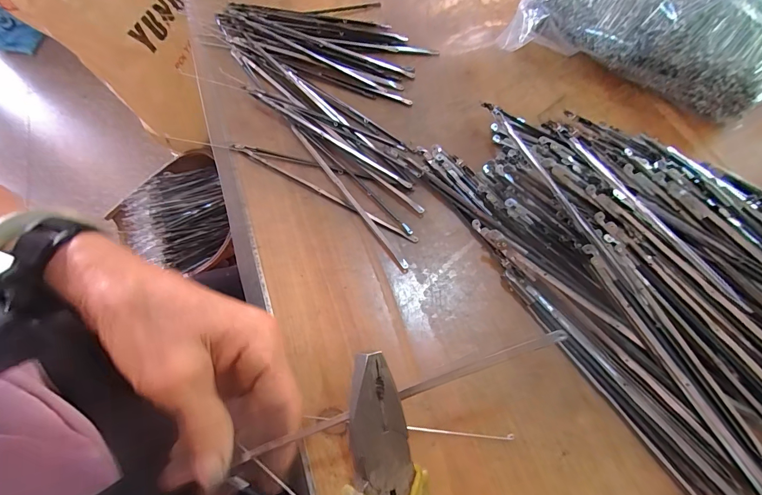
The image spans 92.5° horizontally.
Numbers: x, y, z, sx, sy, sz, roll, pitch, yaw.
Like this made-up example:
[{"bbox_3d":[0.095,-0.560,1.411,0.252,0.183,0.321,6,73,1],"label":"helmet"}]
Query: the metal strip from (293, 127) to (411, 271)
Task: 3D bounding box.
[{"bbox_3d":[-0.028,-0.046,0.301,0.006,0.006,0.162,-35,70,-11],"label":"metal strip"}]

